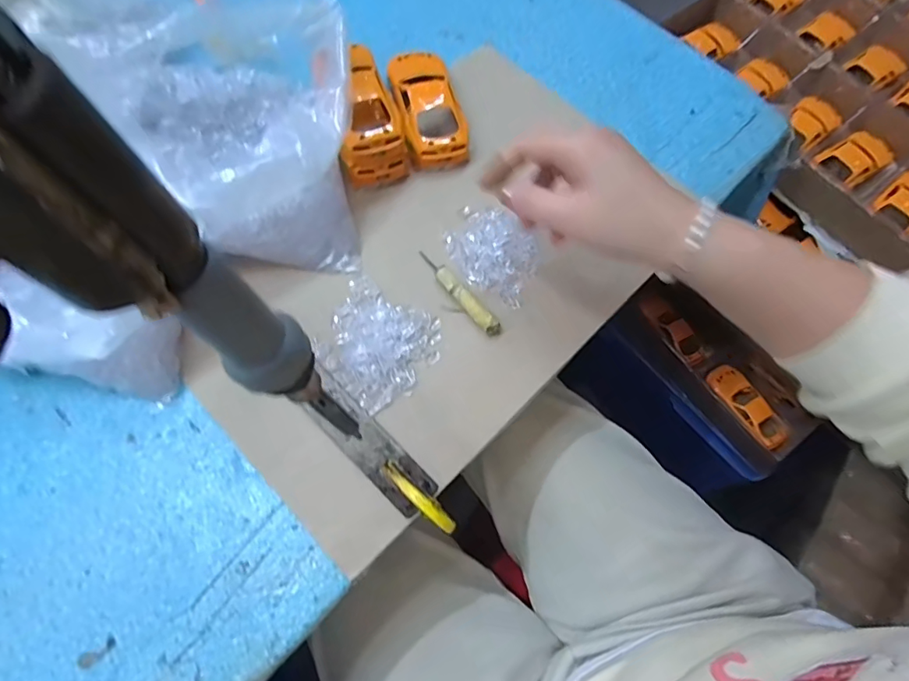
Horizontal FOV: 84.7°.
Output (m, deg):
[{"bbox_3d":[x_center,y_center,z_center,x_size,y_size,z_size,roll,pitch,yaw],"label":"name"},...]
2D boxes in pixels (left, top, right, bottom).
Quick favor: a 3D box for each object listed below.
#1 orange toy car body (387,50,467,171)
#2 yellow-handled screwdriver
[{"bbox_3d":[-0.024,-0.208,0.444,0.052,0.031,0.122,-13,68,-7],"label":"orange toy car body"},{"bbox_3d":[0.001,-0.038,0.382,0.013,0.012,0.090,-39,74,-17],"label":"yellow-handled screwdriver"}]

